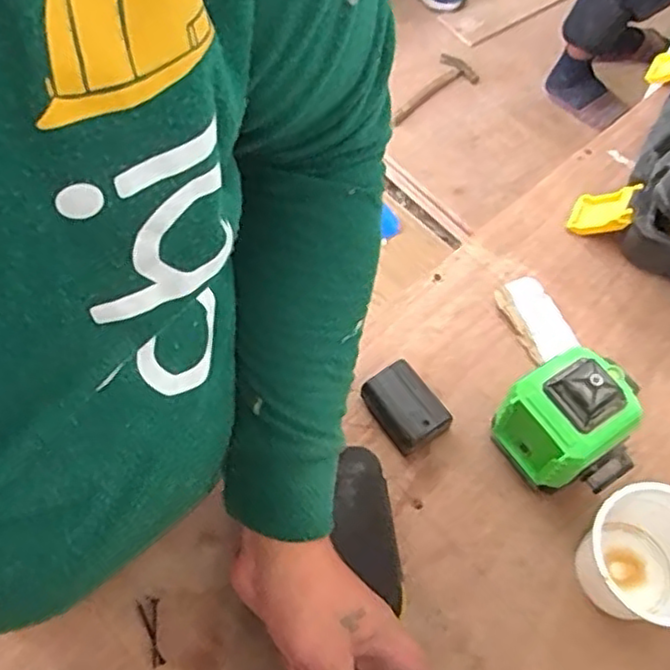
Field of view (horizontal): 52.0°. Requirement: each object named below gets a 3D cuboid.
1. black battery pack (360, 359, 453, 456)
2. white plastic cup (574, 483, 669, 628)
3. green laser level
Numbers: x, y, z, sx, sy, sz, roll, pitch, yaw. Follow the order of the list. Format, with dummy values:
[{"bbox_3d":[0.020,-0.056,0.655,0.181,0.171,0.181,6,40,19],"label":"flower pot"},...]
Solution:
[{"bbox_3d":[0.062,0.064,0.602,0.050,0.029,0.074,-34,67,-17],"label":"black battery pack"},{"bbox_3d":[0.239,0.171,0.519,0.087,0.079,0.081,0,62,-1],"label":"white plastic cup"},{"bbox_3d":[0.186,0.073,0.542,0.081,0.126,0.098,-32,67,-17],"label":"green laser level"}]

